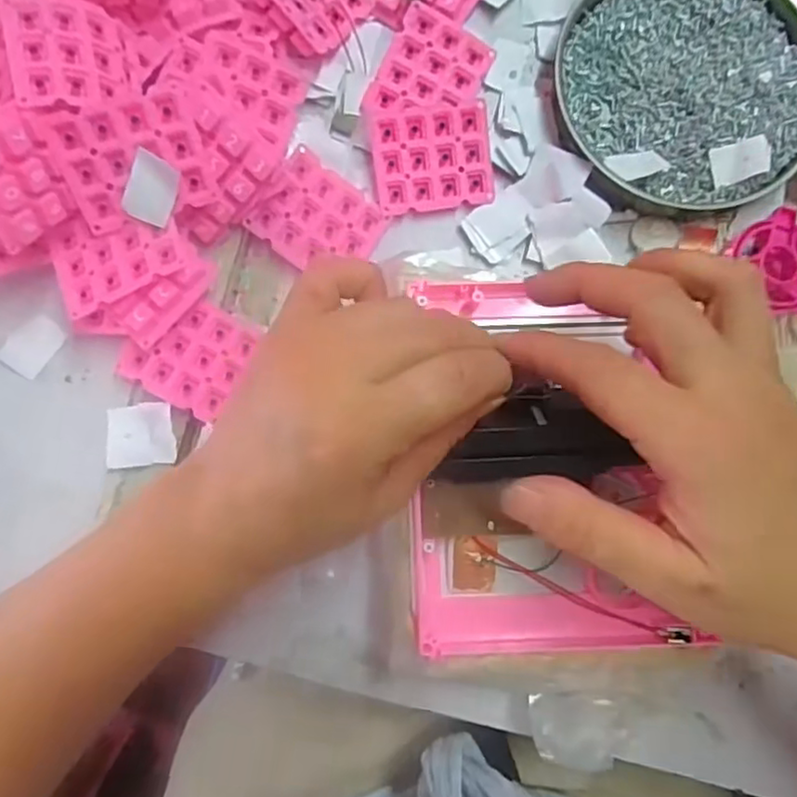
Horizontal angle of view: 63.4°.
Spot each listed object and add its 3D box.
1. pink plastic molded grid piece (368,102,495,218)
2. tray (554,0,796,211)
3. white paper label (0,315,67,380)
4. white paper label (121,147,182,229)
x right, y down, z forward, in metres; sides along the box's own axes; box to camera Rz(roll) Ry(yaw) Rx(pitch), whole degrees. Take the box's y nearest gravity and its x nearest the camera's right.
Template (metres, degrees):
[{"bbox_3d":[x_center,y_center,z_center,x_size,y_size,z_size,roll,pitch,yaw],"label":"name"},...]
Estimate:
[{"bbox_3d":[0.018,-0.124,0.332,0.059,0.007,0.051,-6,102,-3],"label":"pink plastic molded grid piece"},{"bbox_3d":[0.150,-0.168,0.334,0.125,0.023,0.136,-8,84,-1],"label":"tray"},{"bbox_3d":[-0.179,-0.026,0.317,0.020,0.005,0.029,34,85,3],"label":"white paper label"},{"bbox_3d":[-0.109,-0.092,0.284,0.020,0.004,0.029,22,115,-21],"label":"white paper label"}]

